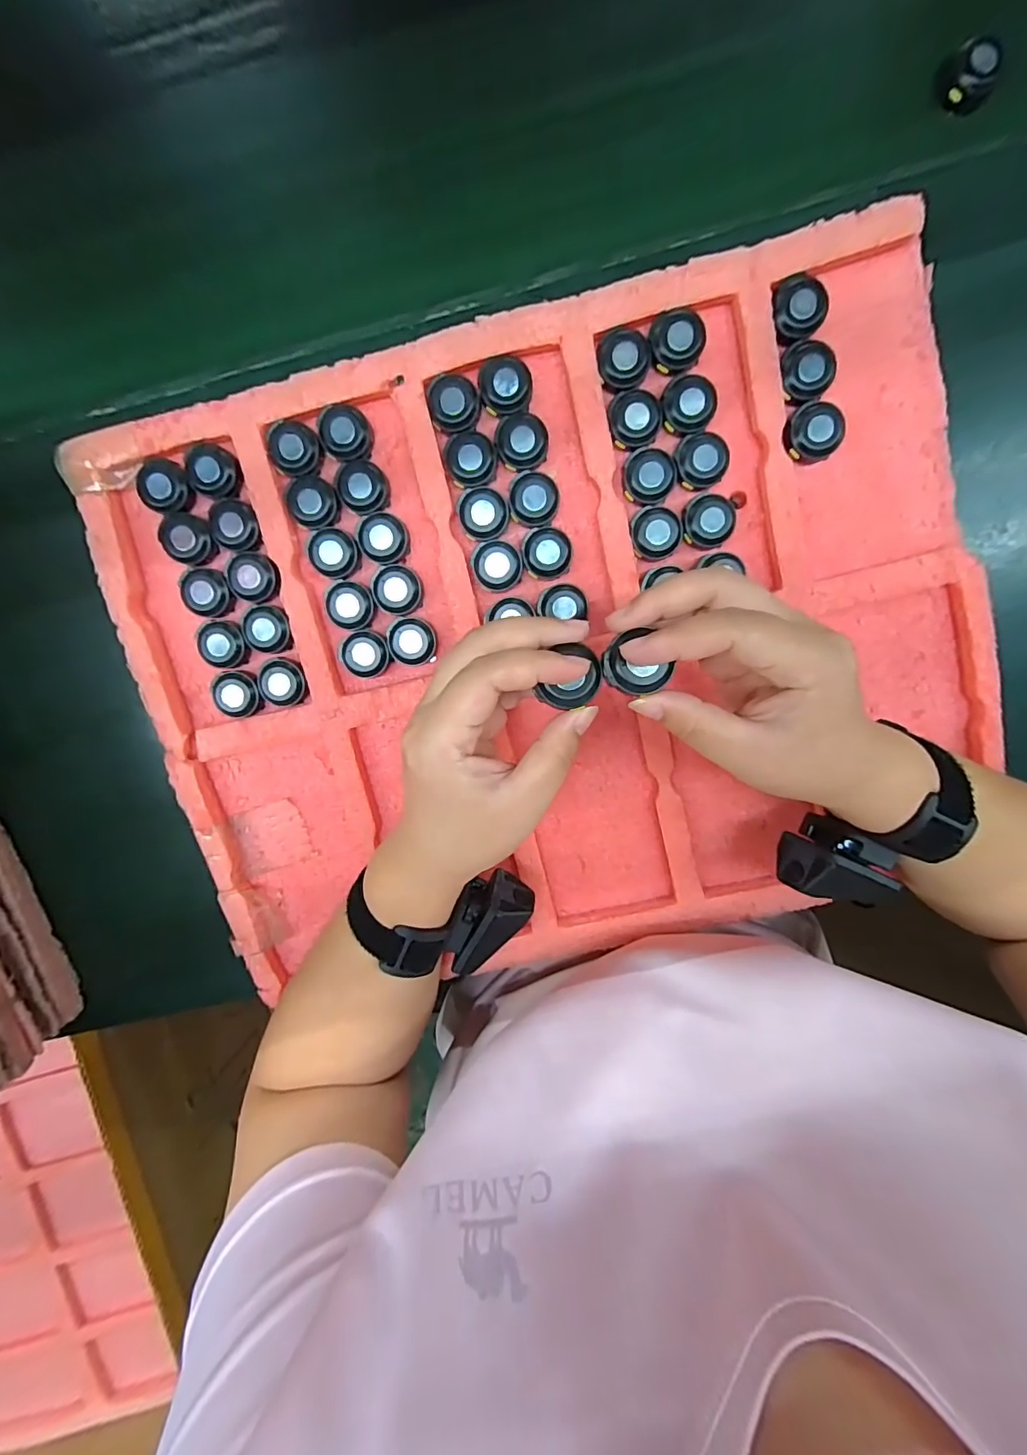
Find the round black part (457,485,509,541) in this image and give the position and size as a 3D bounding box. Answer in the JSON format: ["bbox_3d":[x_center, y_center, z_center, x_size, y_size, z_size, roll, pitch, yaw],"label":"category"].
[{"bbox_3d":[-0.018,-0.127,0.296,0.028,0.010,0.030,0,99,1],"label":"round black part"}]

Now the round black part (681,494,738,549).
[{"bbox_3d":[0.114,-0.121,0.295,0.028,0.015,0.029,0,99,1],"label":"round black part"}]

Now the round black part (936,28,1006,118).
[{"bbox_3d":[0.253,-0.361,0.276,0.029,0.015,0.026,37,98,-4],"label":"round black part"}]

